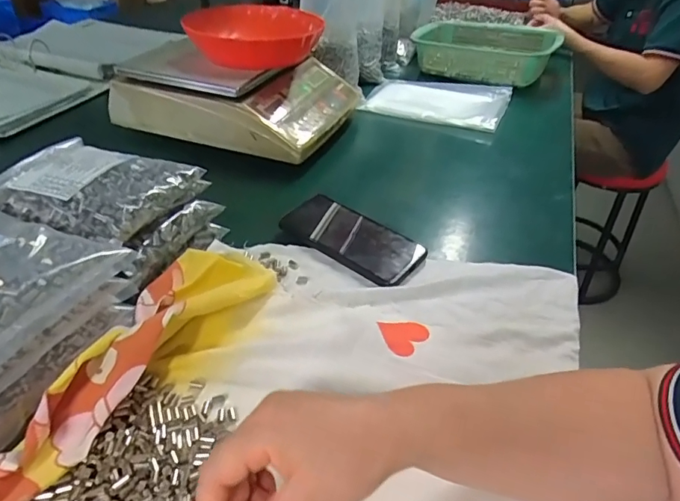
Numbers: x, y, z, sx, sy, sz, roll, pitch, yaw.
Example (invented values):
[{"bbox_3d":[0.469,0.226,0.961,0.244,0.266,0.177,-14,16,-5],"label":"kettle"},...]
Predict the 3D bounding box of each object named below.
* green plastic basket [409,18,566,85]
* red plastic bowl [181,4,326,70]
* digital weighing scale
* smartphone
[{"bbox_3d":[0.312,-0.438,1.048,0.293,0.100,0.236,19,40,18],"label":"green plastic basket"},{"bbox_3d":[-0.120,-0.327,0.733,0.176,0.056,0.176,3,38,-2],"label":"red plastic bowl"},{"bbox_3d":[-0.165,-0.264,0.786,0.319,0.113,0.319,14,39,12],"label":"digital weighing scale"},{"bbox_3d":[0.009,-0.017,0.539,0.167,0.015,0.076,27,44,27],"label":"smartphone"}]

